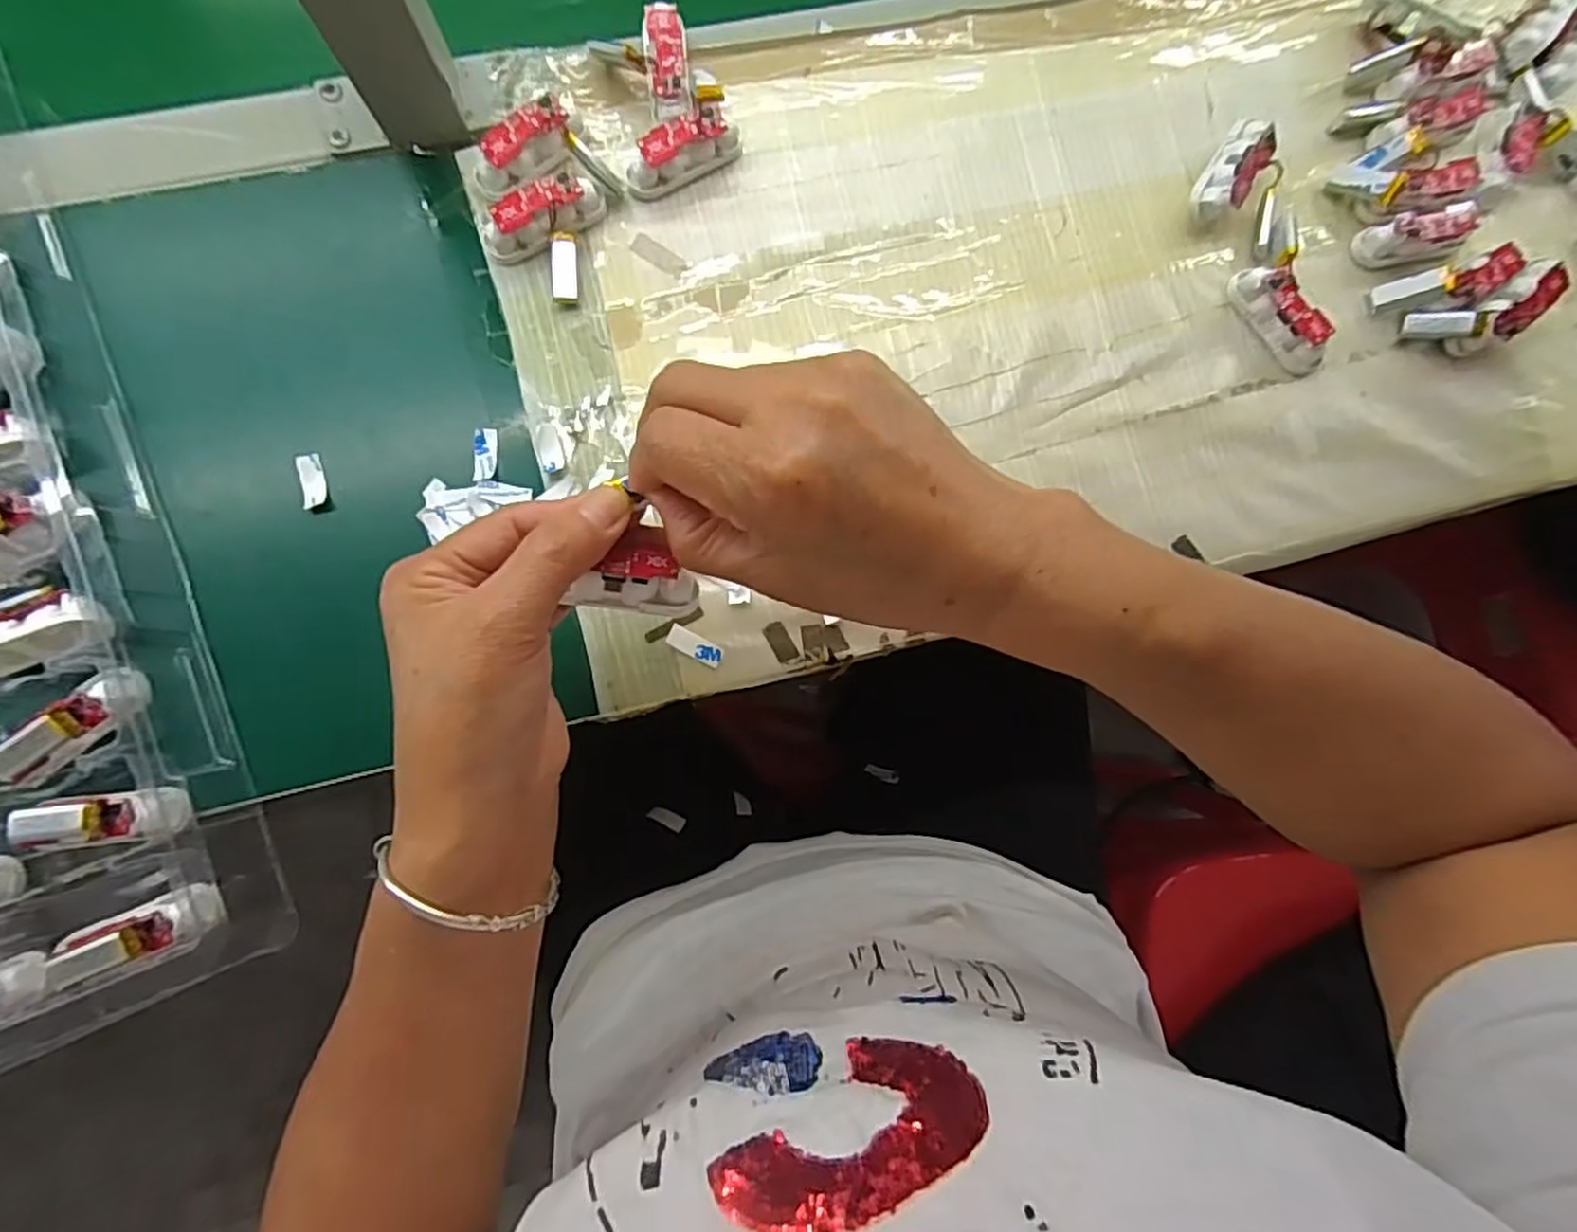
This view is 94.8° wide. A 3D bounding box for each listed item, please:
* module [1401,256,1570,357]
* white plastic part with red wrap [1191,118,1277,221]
[{"bbox_3d":[0.365,-0.157,0.376,0.069,0.018,0.031,-24,85,18],"label":"module"},{"bbox_3d":[0.232,-0.232,0.381,0.025,0.024,0.056,31,82,0],"label":"white plastic part with red wrap"}]

